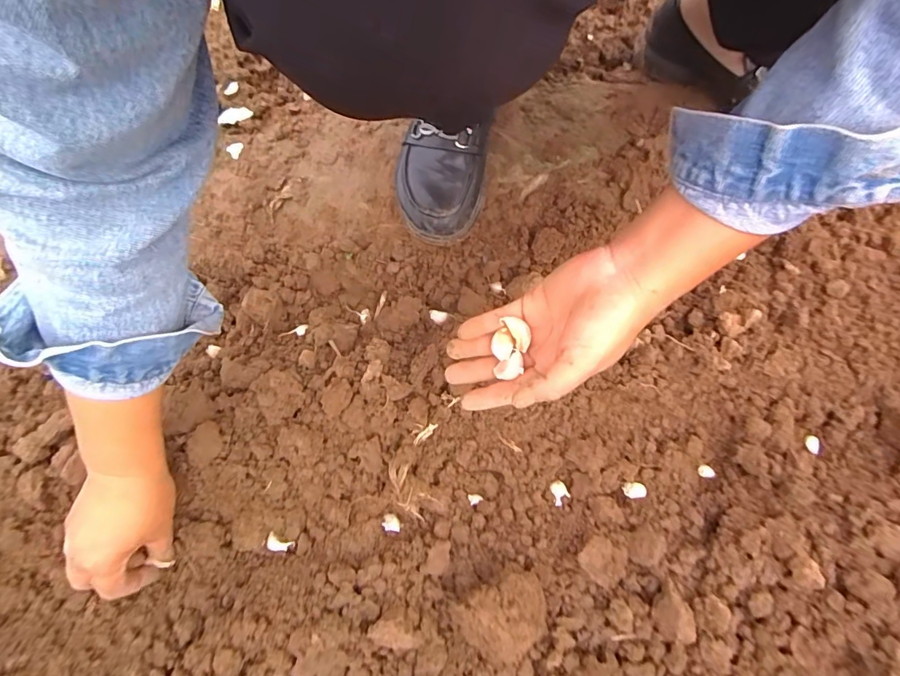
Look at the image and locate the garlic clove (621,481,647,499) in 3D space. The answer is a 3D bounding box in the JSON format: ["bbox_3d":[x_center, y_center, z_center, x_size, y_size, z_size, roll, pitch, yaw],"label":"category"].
[{"bbox_3d":[0.181,0.149,0.448,0.024,0.009,0.016,-4,71,-1],"label":"garlic clove"}]

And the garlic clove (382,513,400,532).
[{"bbox_3d":[-0.057,0.179,0.443,0.017,0.010,0.015,7,71,3],"label":"garlic clove"}]

